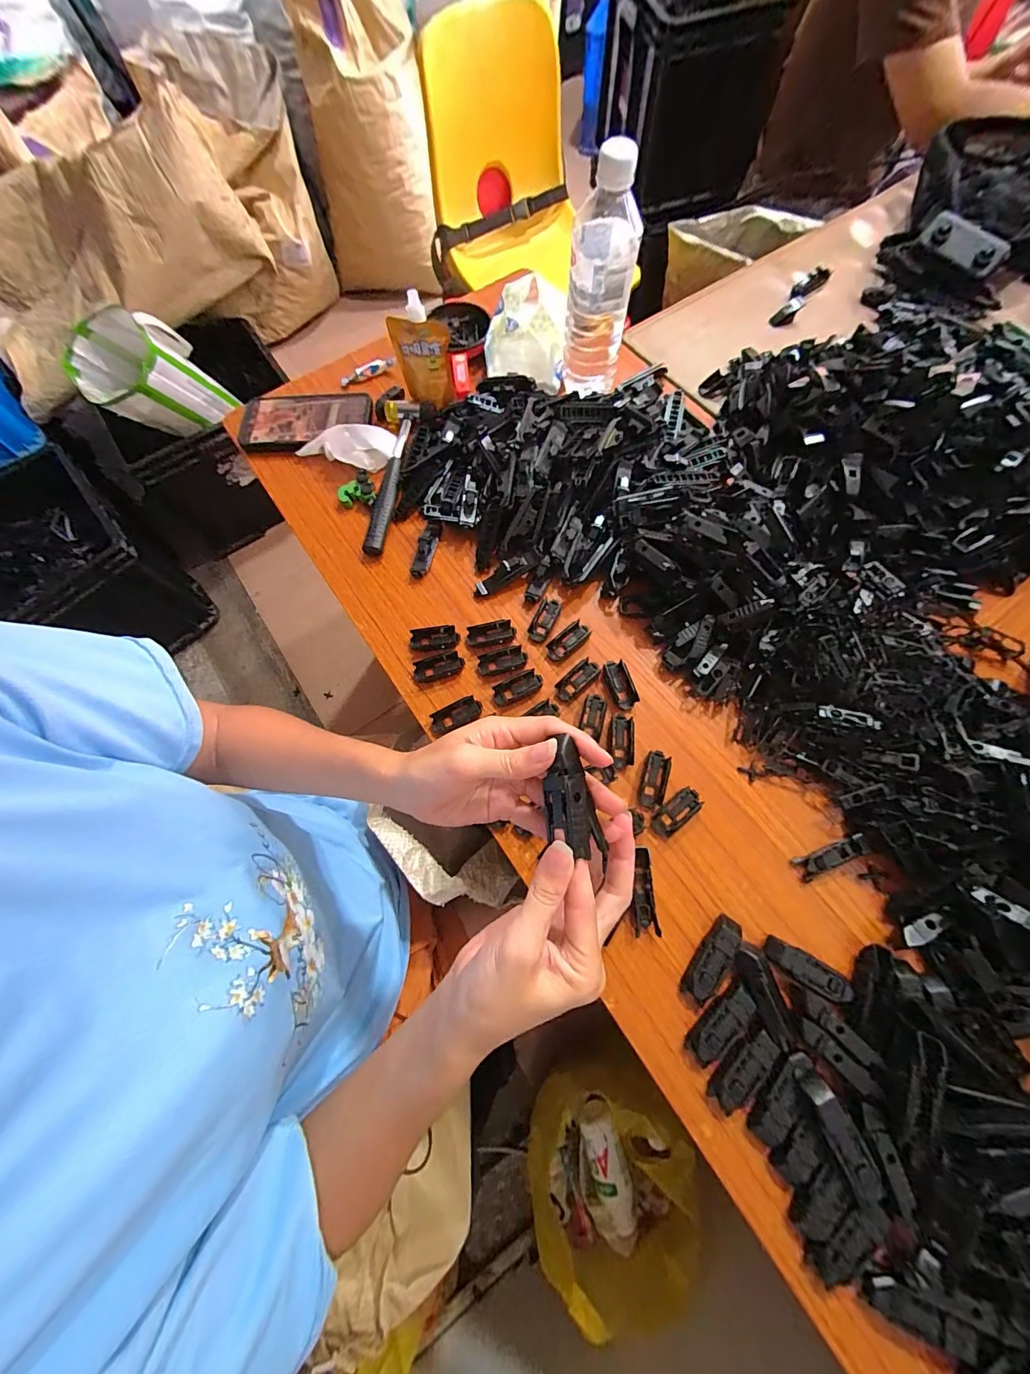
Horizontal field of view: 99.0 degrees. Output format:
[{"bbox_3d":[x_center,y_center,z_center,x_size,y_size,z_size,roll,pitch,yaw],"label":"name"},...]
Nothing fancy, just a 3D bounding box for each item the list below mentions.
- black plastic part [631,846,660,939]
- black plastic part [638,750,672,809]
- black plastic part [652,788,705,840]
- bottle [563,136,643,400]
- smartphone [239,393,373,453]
[{"bbox_3d":[0.105,0.168,0.364,0.020,0.011,0.066,-2,70,2],"label":"black plastic part"},{"bbox_3d":[0.125,0.082,0.394,0.021,0.008,0.051,18,71,9],"label":"black plastic part"},{"bbox_3d":[0.142,0.110,0.385,0.049,0.009,0.022,-37,72,-11],"label":"black plastic part"},{"bbox_3d":[0.089,-0.420,0.467,0.065,0.206,0.068,7,70,5],"label":"bottle"},{"bbox_3d":[-0.264,-0.334,0.554,0.167,0.013,0.084,-2,70,2],"label":"smartphone"}]

